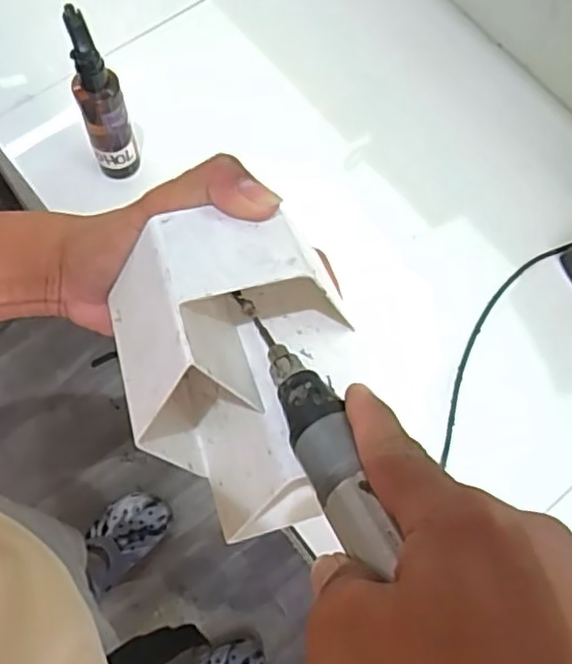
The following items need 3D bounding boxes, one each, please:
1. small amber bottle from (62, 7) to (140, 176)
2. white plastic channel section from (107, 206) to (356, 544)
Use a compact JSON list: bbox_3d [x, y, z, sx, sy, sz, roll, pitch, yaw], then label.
[{"bbox_3d":[-0.155,-0.189,0.551,0.038,0.170,0.038,-19,73,-9],"label":"small amber bottle"},{"bbox_3d":[-0.020,0.013,0.311,0.110,0.107,0.136,-15,54,-9],"label":"white plastic channel section"}]

